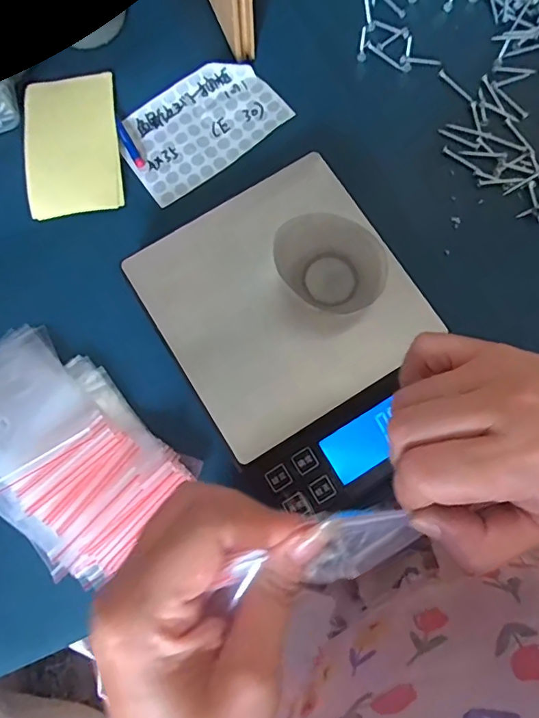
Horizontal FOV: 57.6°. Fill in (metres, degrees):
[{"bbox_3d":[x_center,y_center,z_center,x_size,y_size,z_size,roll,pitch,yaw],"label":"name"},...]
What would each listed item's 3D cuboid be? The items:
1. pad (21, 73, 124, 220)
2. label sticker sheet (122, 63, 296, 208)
[{"bbox_3d":[-0.150,-0.162,0.372,0.070,0.004,0.108,-7,84,0],"label":"pad"},{"bbox_3d":[-0.054,-0.181,0.381,0.123,0.012,0.076,-35,80,-6],"label":"label sticker sheet"}]

